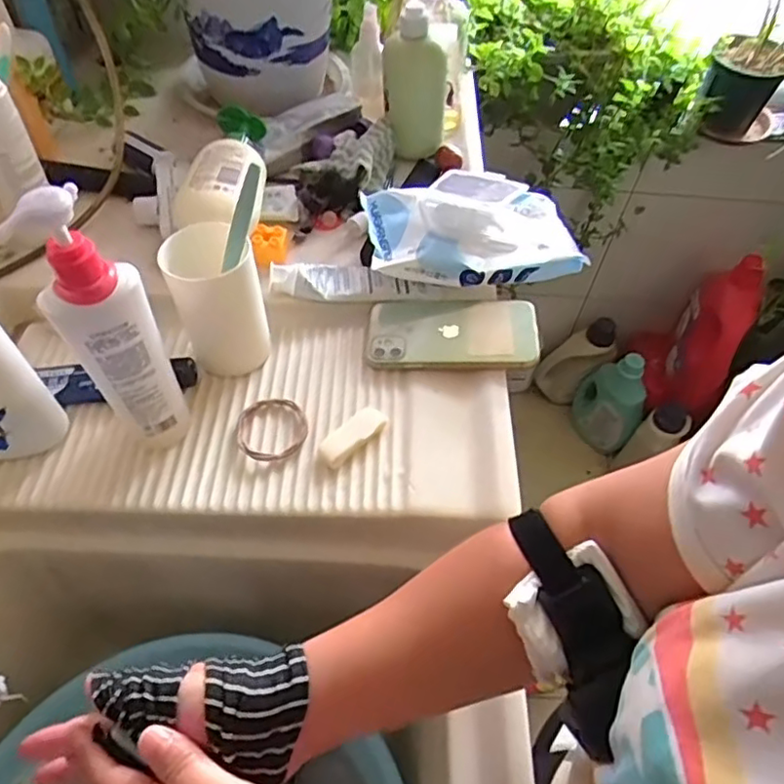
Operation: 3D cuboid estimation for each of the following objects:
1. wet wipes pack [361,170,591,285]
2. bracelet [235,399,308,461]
[{"bbox_3d":[0.081,-0.162,0.595,0.202,0.078,0.117,-5,54,-8],"label":"wet wipes pack"},{"bbox_3d":[-0.098,0.028,0.500,0.057,0.006,0.060,2,53,-3],"label":"bracelet"}]

